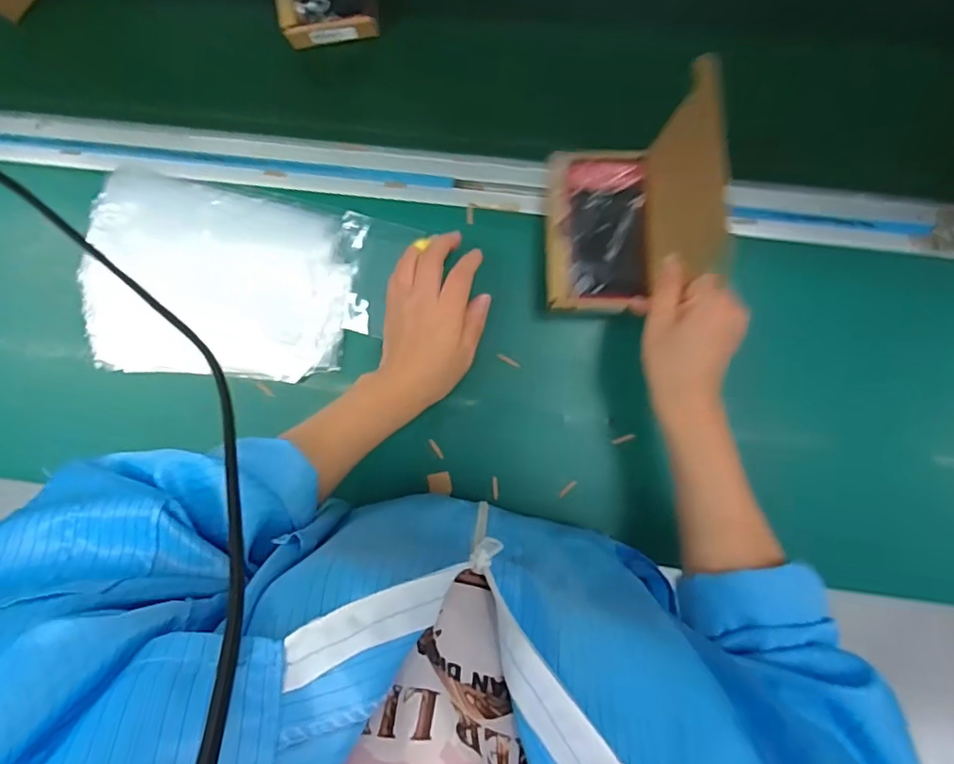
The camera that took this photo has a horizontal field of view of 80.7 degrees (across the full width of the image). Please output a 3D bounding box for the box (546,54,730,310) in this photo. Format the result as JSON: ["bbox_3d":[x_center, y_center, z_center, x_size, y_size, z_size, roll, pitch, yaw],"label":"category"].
[{"bbox_3d":[0.107,-0.126,0.417,0.103,0.115,0.136,-2,92,4],"label":"box"}]

